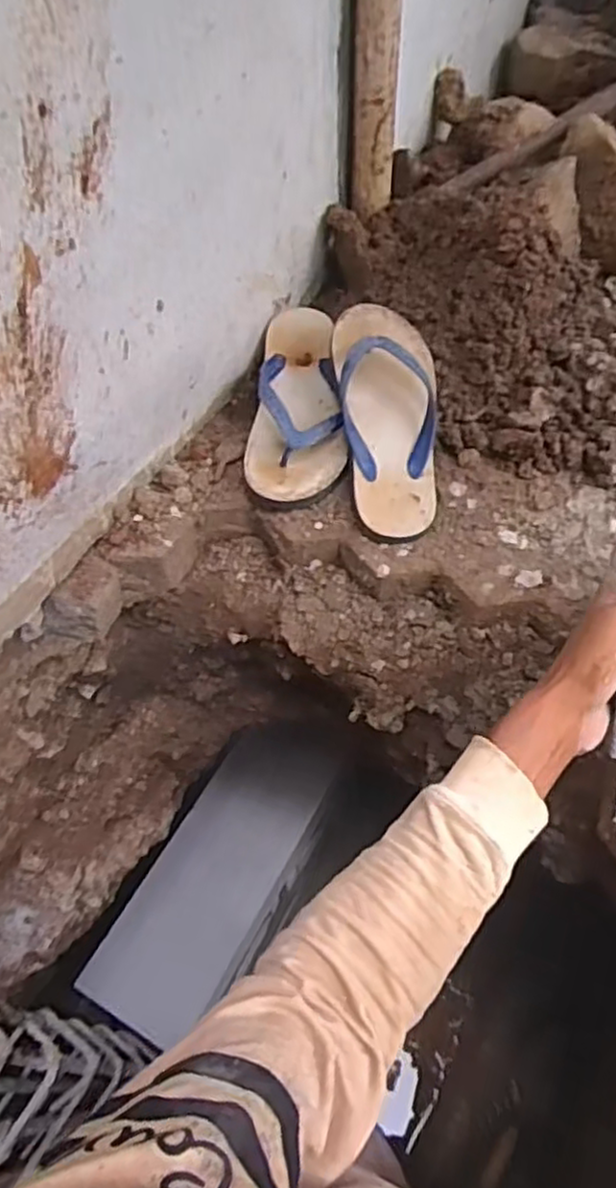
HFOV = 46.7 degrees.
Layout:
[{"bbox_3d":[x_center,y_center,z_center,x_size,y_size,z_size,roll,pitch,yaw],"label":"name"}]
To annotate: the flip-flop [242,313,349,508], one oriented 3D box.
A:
[{"bbox_3d":[-0.006,-0.211,0.771,0.102,0.055,0.274,3,56,4],"label":"flip-flop"}]

